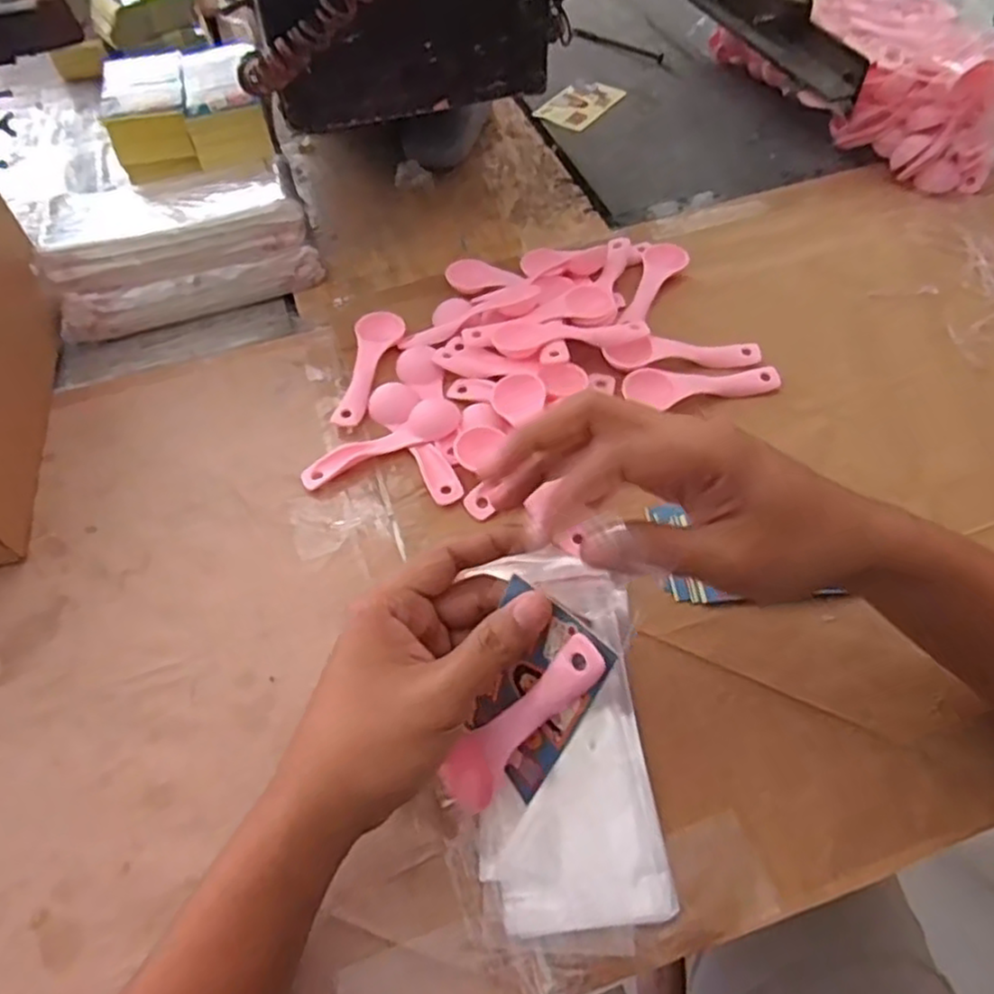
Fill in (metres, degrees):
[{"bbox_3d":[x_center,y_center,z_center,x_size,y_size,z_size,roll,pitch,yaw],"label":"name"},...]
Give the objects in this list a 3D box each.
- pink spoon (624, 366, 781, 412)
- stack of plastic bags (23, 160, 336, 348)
[{"bbox_3d":[0.142,-0.076,0.489,0.109,0.013,0.026,-4,58,-3],"label":"pink spoon"},{"bbox_3d":[-0.247,-0.204,0.560,0.197,0.064,0.110,-12,58,-7],"label":"stack of plastic bags"}]

